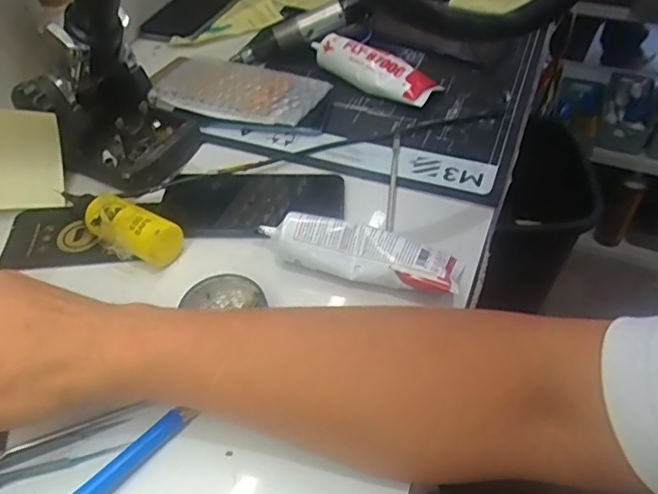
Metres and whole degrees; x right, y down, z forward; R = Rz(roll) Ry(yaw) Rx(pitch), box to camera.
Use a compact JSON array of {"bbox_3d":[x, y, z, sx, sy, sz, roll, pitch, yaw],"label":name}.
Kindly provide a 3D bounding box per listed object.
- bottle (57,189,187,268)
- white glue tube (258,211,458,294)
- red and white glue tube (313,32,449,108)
[{"bbox_3d":[-0.180,-0.020,0.462,0.134,0.037,0.036,20,49,18],"label":"bottle"},{"bbox_3d":[0.022,0.003,0.432,0.154,0.038,0.044,14,48,13],"label":"white glue tube"},{"bbox_3d":[0.047,-0.195,0.618,0.146,0.034,0.049,25,51,22],"label":"red and white glue tube"}]

